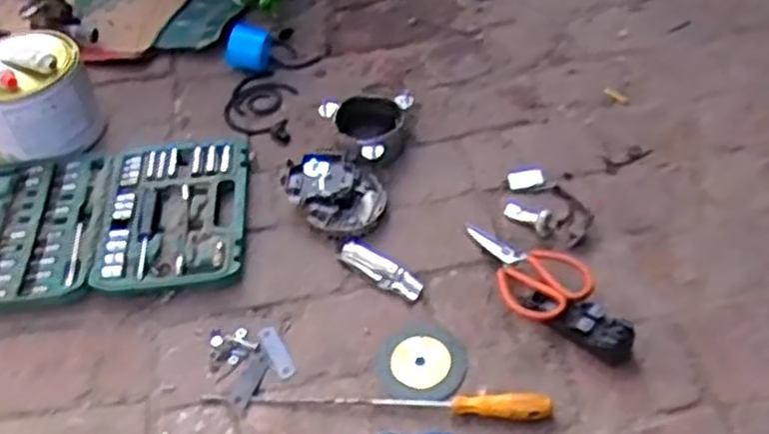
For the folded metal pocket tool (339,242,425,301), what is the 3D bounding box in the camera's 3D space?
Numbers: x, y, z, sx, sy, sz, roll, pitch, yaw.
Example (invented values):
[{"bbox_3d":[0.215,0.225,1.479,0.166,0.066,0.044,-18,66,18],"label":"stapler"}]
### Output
[{"bbox_3d":[-0.006,0.064,1.012,0.122,0.020,0.027,27,57,24],"label":"folded metal pocket tool"}]

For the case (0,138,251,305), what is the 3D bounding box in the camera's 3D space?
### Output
[{"bbox_3d":[-0.384,0.004,1.092,0.393,0.034,0.255,-6,50,-1],"label":"case"}]

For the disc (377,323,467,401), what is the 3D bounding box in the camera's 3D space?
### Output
[{"bbox_3d":[0.043,0.166,0.933,0.101,0.011,0.093,-2,50,3],"label":"disc"}]

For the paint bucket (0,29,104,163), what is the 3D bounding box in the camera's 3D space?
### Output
[{"bbox_3d":[-0.497,-0.165,1.156,0.151,0.152,0.124,-26,53,-16],"label":"paint bucket"}]

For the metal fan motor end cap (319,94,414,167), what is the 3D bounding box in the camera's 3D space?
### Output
[{"bbox_3d":[-0.008,-0.131,1.161,0.122,0.052,0.134,-30,54,-19],"label":"metal fan motor end cap"}]

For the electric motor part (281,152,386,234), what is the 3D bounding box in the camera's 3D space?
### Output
[{"bbox_3d":[-0.068,-0.031,1.084,0.143,0.045,0.106,22,55,21],"label":"electric motor part"}]

